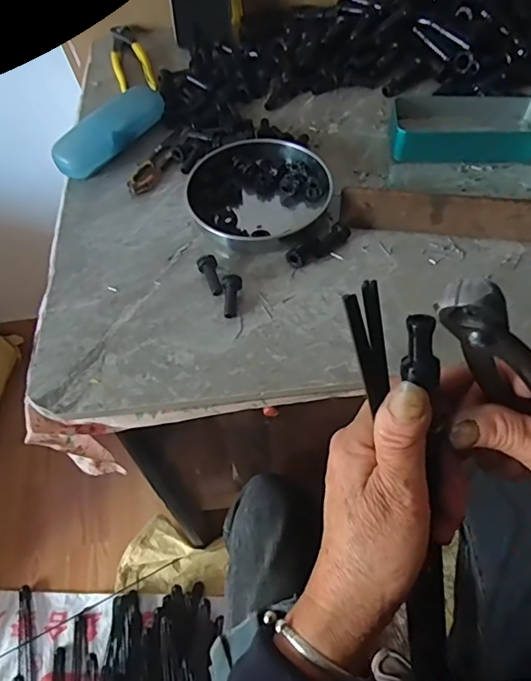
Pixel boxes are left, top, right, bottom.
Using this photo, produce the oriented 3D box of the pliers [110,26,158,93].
[{"bbox_3d":[-0.179,-0.373,0.664,0.047,0.016,0.177,-15,57,-7],"label":"pliers"}]

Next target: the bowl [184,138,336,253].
[{"bbox_3d":[-0.008,-0.149,0.494,0.136,0.030,0.135,-1,56,2],"label":"bowl"}]

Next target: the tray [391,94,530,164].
[{"bbox_3d":[0.213,-0.226,0.533,0.155,0.032,0.073,2,56,4],"label":"tray"}]

